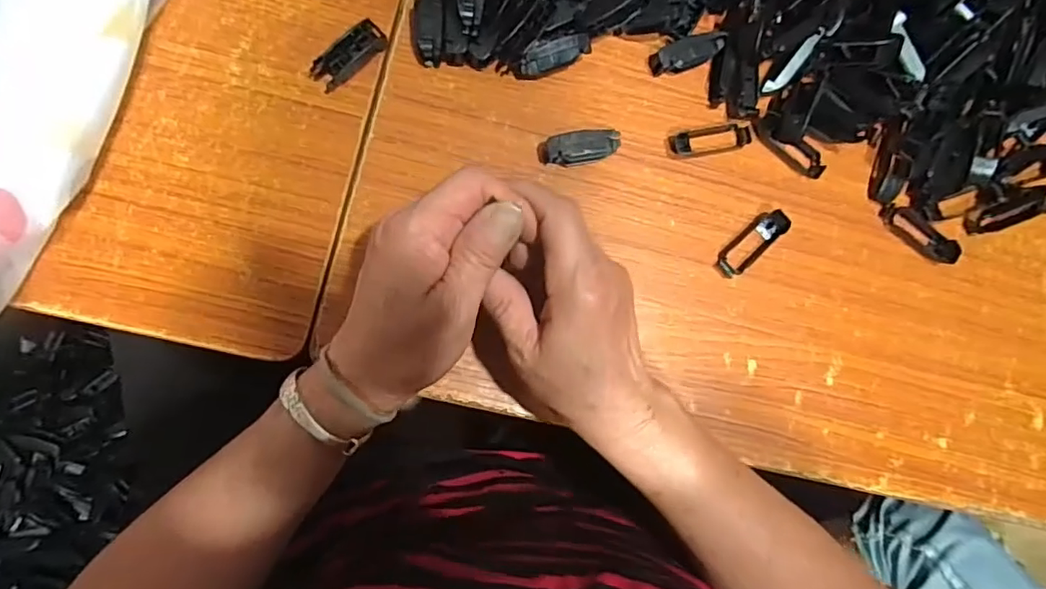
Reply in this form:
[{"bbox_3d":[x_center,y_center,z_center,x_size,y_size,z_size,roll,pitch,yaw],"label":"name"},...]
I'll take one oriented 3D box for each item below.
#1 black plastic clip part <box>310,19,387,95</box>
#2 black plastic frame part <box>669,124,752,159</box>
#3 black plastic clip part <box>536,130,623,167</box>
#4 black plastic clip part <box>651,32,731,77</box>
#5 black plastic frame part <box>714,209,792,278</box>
[{"bbox_3d":[-0.109,-0.149,0.349,0.051,0.014,0.016,-44,91,-9],"label":"black plastic clip part"},{"bbox_3d":[0.128,-0.105,0.381,0.057,0.006,0.018,-11,86,-9],"label":"black plastic frame part"},{"bbox_3d":[0.037,-0.095,0.362,0.050,0.015,0.020,-14,87,-9],"label":"black plastic clip part"},{"bbox_3d":[0.113,-0.164,0.382,0.051,0.016,0.020,-25,88,-9],"label":"black plastic clip part"},{"bbox_3d":[0.154,-0.035,0.375,0.057,0.012,0.019,-42,91,-9],"label":"black plastic frame part"}]

